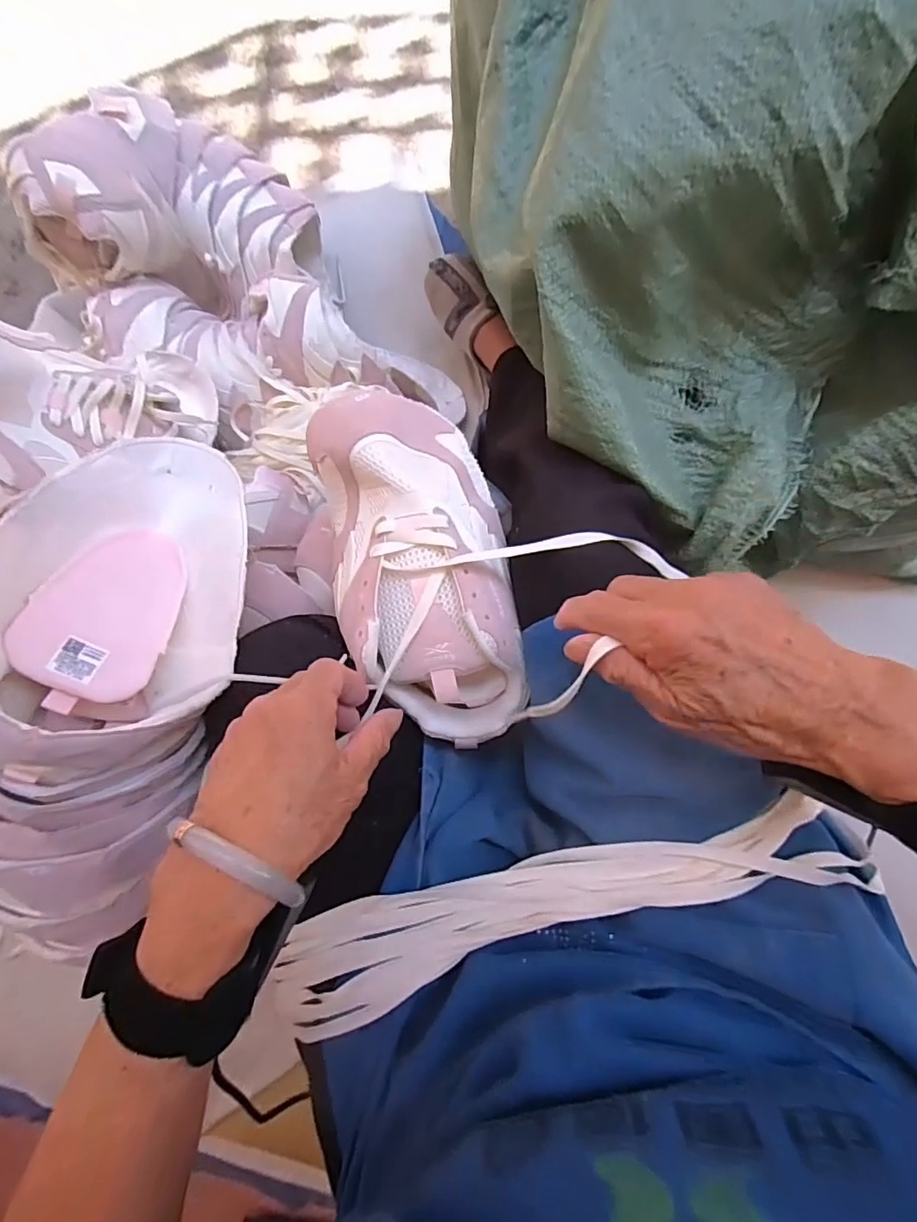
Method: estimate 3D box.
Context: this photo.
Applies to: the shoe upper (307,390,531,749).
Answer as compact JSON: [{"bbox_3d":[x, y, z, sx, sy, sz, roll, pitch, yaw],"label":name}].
[{"bbox_3d":[-0.026,-0.028,0.365,0.115,0.061,0.237,-18,91,5],"label":"shoe upper"}]

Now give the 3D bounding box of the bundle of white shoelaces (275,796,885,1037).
[{"bbox_3d":[0.063,0.179,0.315,0.358,0.031,0.072,-17,87,5],"label":"bundle of white shoelaces"}]

